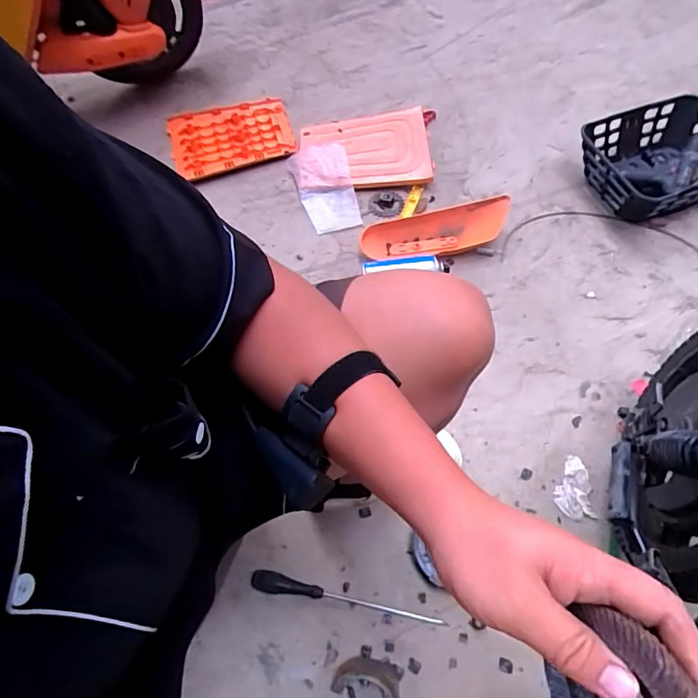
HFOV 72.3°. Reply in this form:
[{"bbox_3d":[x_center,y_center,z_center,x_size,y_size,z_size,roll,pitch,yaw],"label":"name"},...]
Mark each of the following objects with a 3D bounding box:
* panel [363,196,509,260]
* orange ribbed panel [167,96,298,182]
[{"bbox_3d":[0.197,-0.258,1.072,0.335,0.061,0.100,-12,60,-4],"label":"panel"},{"bbox_3d":[-0.304,-0.555,1.244,0.307,0.036,0.217,-14,61,-6],"label":"orange ribbed panel"}]

